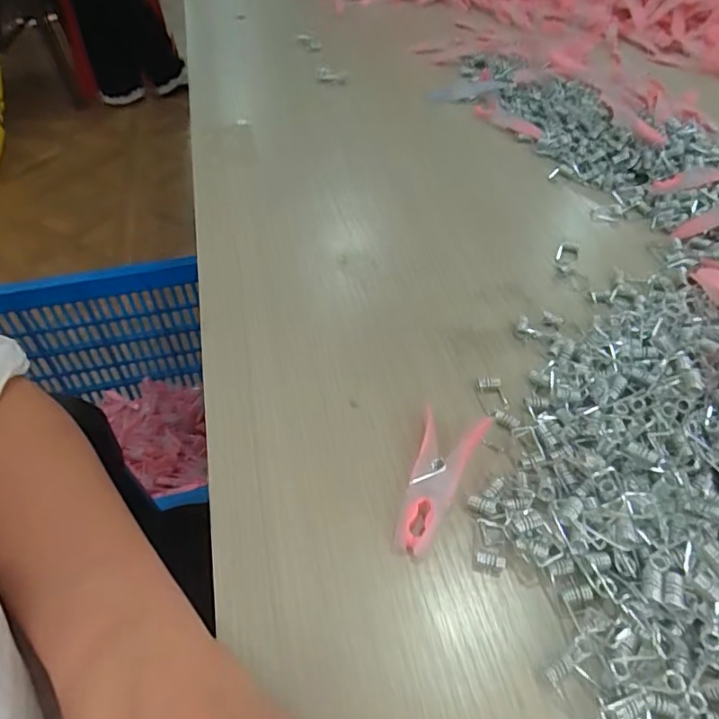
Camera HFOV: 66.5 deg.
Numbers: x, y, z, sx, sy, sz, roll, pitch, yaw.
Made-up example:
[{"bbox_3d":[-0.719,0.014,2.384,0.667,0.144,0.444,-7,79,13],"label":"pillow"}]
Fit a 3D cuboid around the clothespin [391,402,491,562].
[{"bbox_3d":[0.039,0.058,0.268,0.030,0.013,0.077,16,50,13],"label":"clothespin"}]

